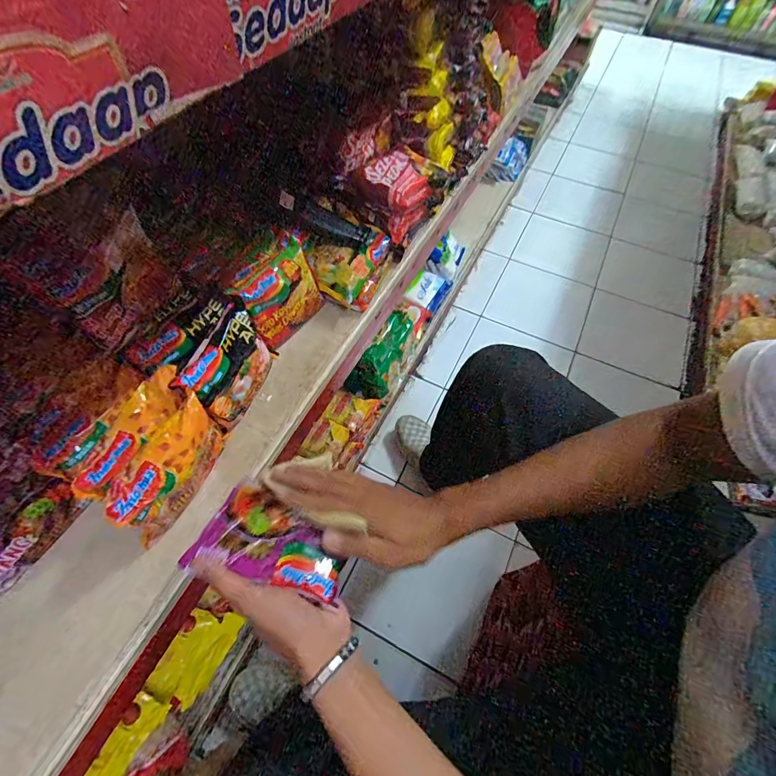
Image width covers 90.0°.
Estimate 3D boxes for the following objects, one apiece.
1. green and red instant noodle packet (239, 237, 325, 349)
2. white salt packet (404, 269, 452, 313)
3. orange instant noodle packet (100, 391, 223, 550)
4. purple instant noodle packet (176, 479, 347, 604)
[{"bbox_3d":[-0.141,-0.122,0.527,0.032,0.099,0.111,25,62,37],"label":"green and red instant noodle packet"},{"bbox_3d":[0.112,-0.273,1.088,0.103,0.020,0.144,36,59,-9],"label":"white salt packet"},{"bbox_3d":[-0.224,0.086,0.403,0.045,0.083,0.137,25,62,13],"label":"orange instant noodle packet"},{"bbox_3d":[-0.104,0.144,0.355,0.128,0.022,0.083,20,61,10],"label":"purple instant noodle packet"}]

